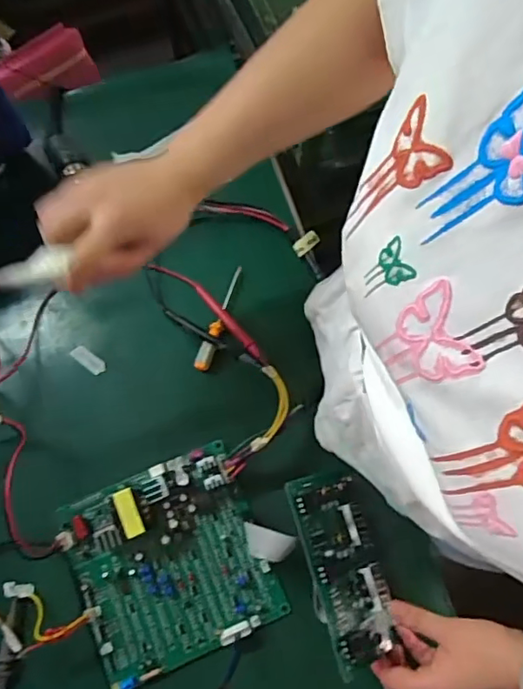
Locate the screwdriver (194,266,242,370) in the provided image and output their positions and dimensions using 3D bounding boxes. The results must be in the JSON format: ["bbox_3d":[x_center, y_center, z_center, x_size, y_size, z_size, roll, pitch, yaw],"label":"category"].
[{"bbox_3d":[-0.044,-0.030,0.600,0.018,0.016,0.127,20,76,5],"label":"screwdriver"}]

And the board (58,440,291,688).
[{"bbox_3d":[-0.087,0.205,0.515,0.174,0.056,0.178,-23,76,-6],"label":"board"}]

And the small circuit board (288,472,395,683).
[{"bbox_3d":[0.078,0.202,0.506,0.085,0.025,0.162,-1,66,-39],"label":"small circuit board"}]

